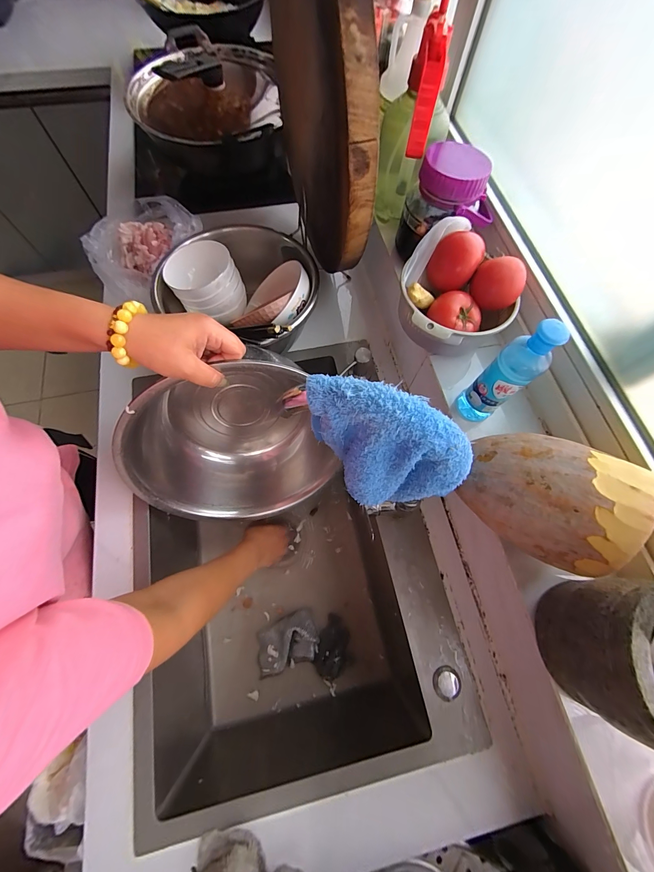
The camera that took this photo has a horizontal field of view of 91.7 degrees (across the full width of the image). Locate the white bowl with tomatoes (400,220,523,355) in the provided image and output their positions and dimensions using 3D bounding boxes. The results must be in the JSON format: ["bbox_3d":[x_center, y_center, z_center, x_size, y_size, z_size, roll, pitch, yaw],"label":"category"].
[{"bbox_3d":[0.173,-0.202,0.457,0.148,0.104,0.170,-33,74,-13],"label":"white bowl with tomatoes"}]

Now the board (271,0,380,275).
[{"bbox_3d":[-0.020,-0.488,0.473,0.041,0.354,0.404,-18,71,-8],"label":"board"}]

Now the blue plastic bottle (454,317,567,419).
[{"bbox_3d":[0.211,-0.069,0.379,0.038,0.160,0.045,-40,75,-15],"label":"blue plastic bottle"}]

